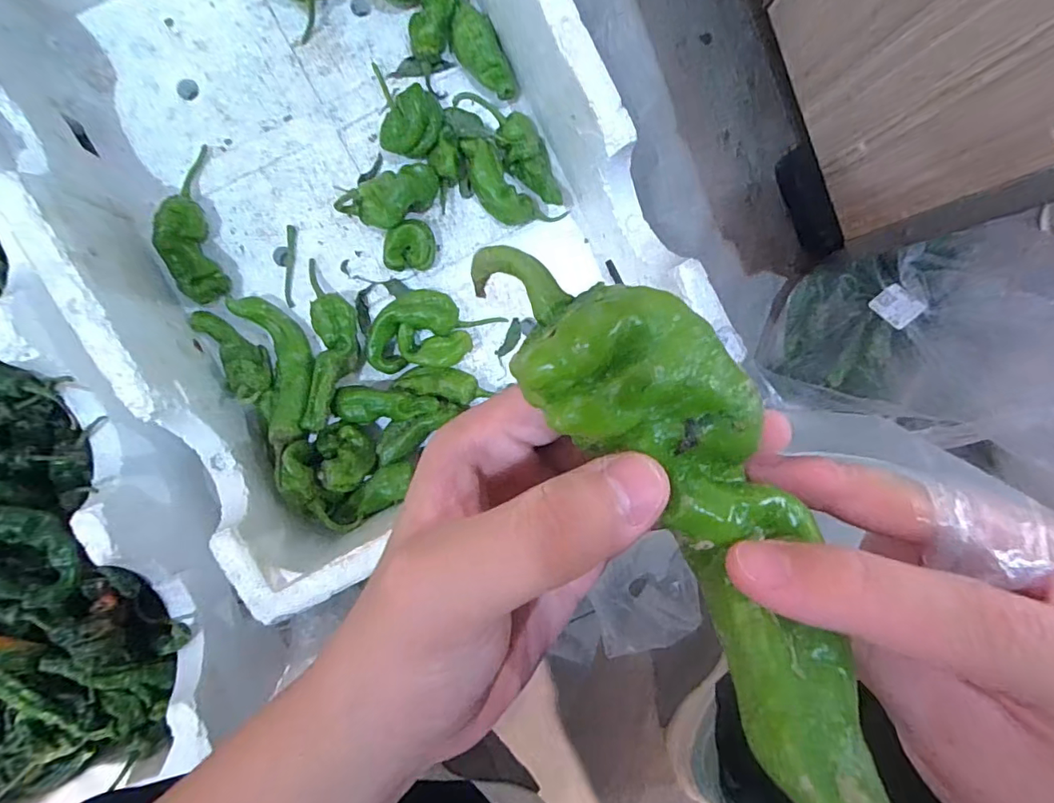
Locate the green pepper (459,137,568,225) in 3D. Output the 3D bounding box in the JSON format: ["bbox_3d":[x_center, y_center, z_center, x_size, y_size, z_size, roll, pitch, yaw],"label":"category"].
[{"bbox_3d":[-0.021,-0.212,0.513,0.115,0.028,0.051,43,88,-6],"label":"green pepper"}]

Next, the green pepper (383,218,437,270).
[{"bbox_3d":[-0.116,-0.152,0.510,0.049,0.037,0.041,-10,94,-5],"label":"green pepper"}]

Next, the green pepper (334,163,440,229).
[{"bbox_3d":[-0.130,-0.195,0.502,0.093,0.046,0.049,-30,95,-4],"label":"green pepper"}]

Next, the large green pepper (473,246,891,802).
[{"bbox_3d":[0.037,0.019,0.113,0.044,0.033,0.130,-26,83,-4],"label":"large green pepper"}]

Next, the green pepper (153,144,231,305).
[{"bbox_3d":[-0.318,-0.166,0.484,0.041,0.040,0.147,-9,93,-5],"label":"green pepper"}]

